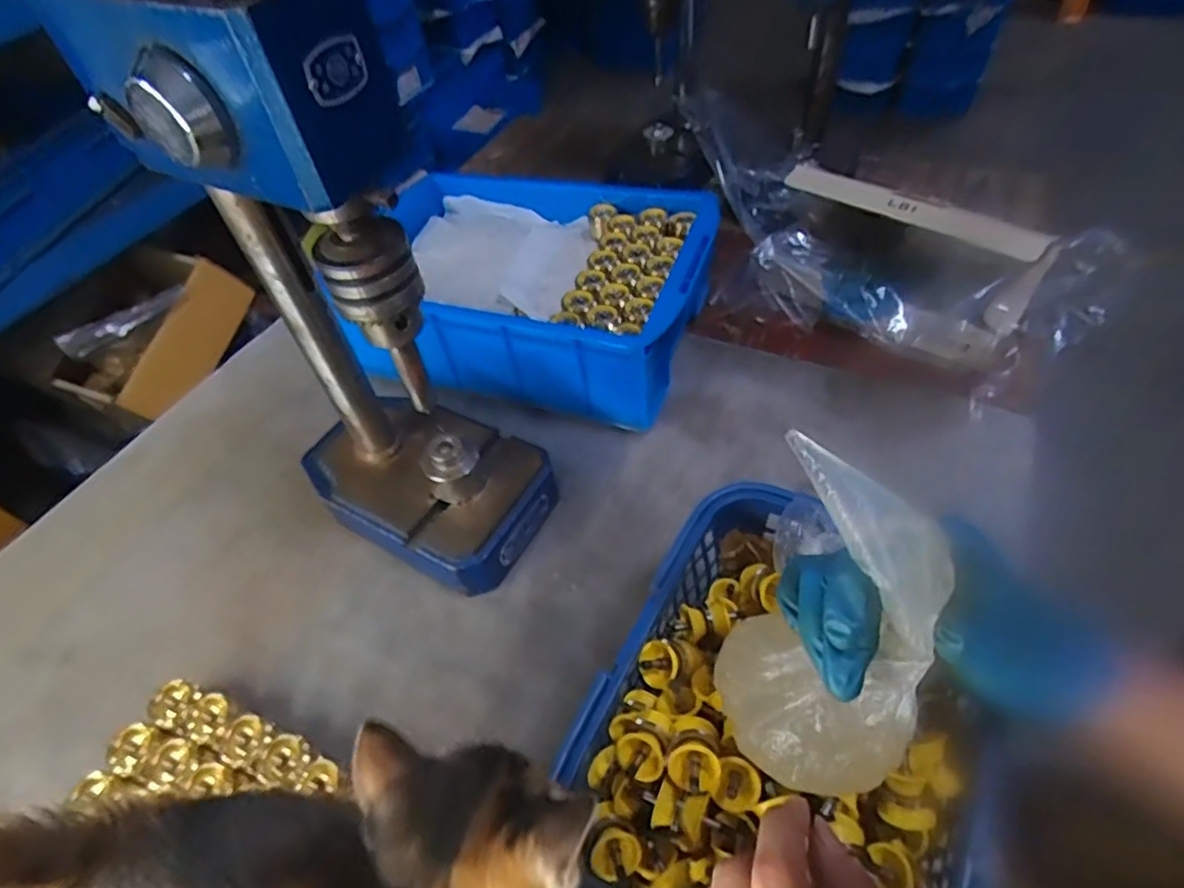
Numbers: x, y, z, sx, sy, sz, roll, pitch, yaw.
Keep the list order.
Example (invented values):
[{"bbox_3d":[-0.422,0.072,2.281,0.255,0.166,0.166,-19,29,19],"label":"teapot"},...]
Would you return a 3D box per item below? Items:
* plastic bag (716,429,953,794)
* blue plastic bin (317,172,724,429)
[{"bbox_3d":[0.099,0.078,0.261,0.077,0.147,0.047,21,25,21],"label":"plastic bag"},{"bbox_3d":[-0.066,-0.164,0.645,0.356,0.109,0.239,12,53,15],"label":"blue plastic bin"}]

